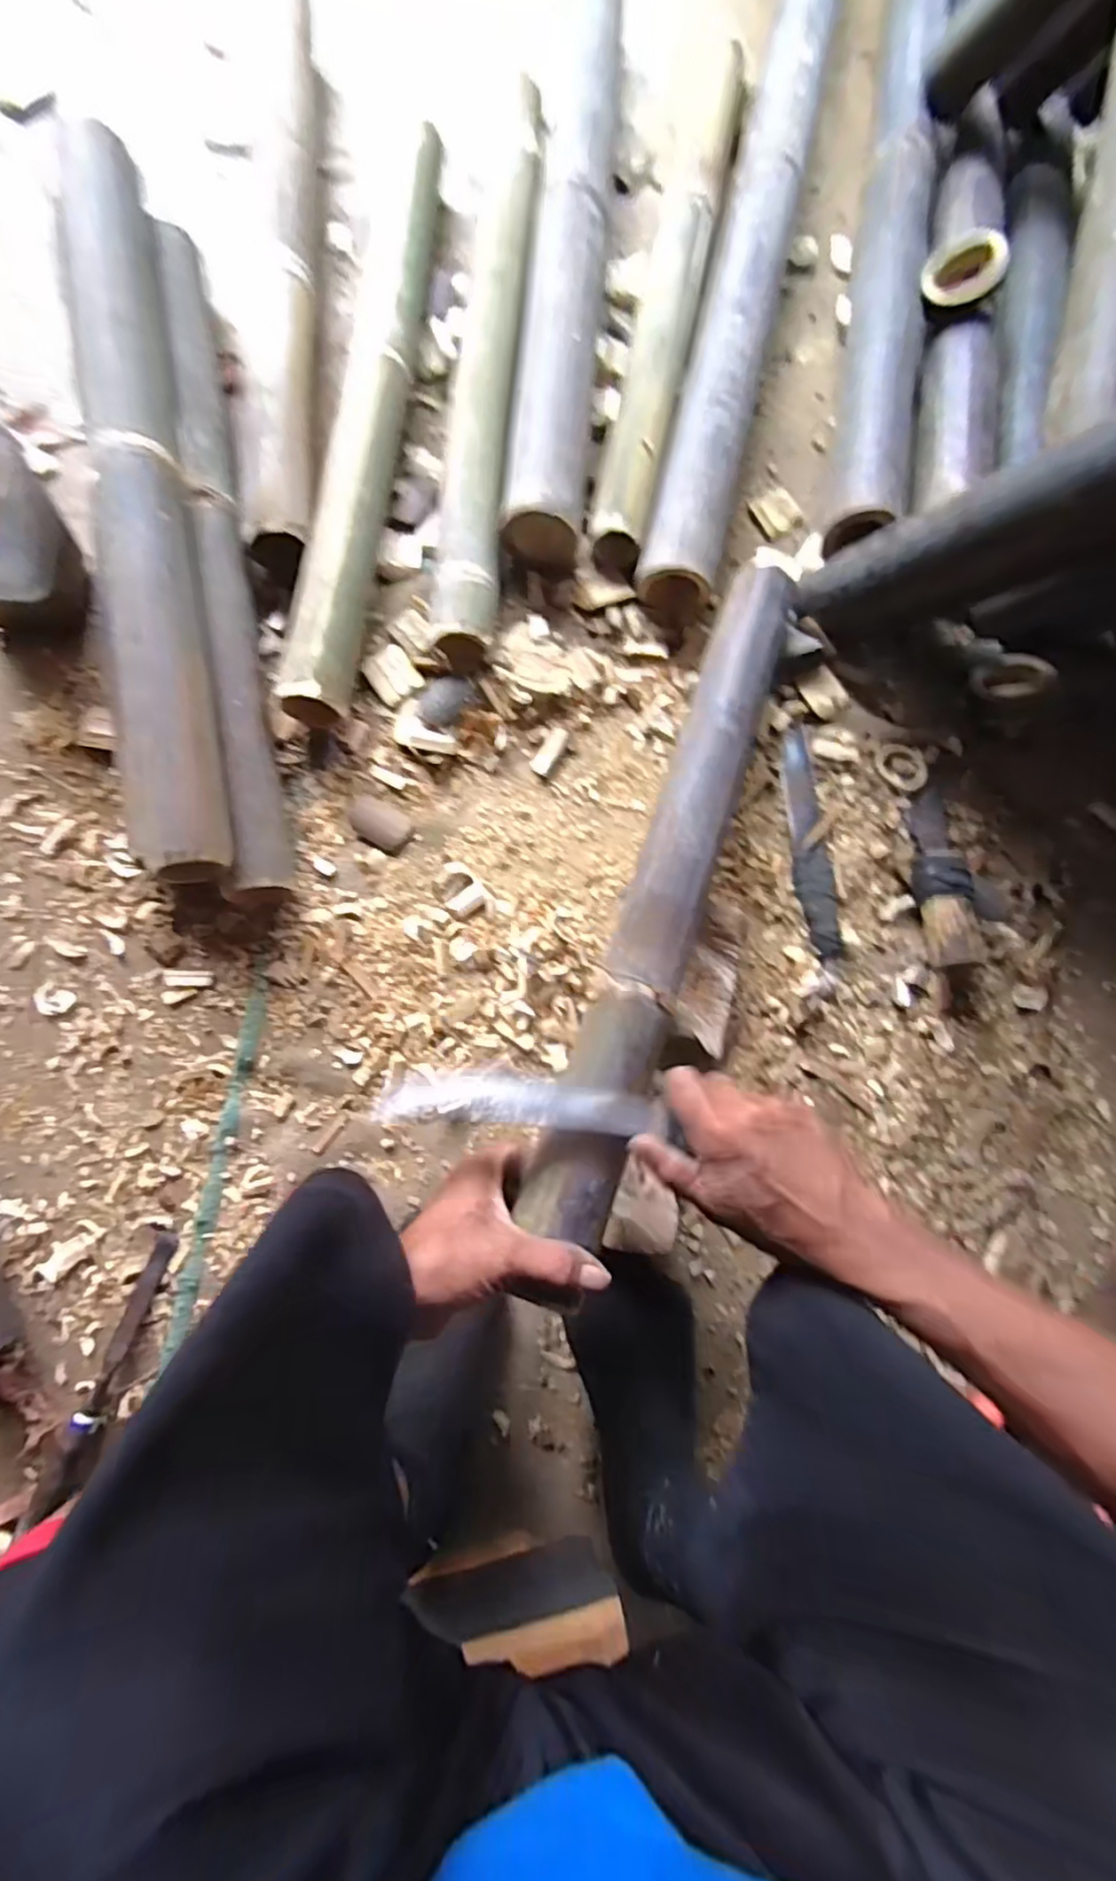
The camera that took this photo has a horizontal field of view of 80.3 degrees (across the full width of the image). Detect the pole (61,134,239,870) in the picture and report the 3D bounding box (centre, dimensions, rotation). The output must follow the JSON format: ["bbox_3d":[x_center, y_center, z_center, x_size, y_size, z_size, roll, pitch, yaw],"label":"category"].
[{"bbox_3d":[-0.347,-0.360,0.547,0.065,0.062,0.631,-9,83,-6],"label":"pole"}]

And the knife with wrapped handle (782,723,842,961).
[{"bbox_3d":[0.252,-0.100,0.653,0.041,0.026,0.234,-4,83,-4],"label":"knife with wrapped handle"}]

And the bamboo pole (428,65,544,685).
[{"bbox_3d":[-0.067,-0.584,0.665,0.065,0.050,0.649,6,83,-3],"label":"bamboo pole"}]

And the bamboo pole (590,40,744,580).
[{"bbox_3d":[0.117,-0.674,0.675,0.063,0.041,0.632,12,82,-2],"label":"bamboo pole"}]

